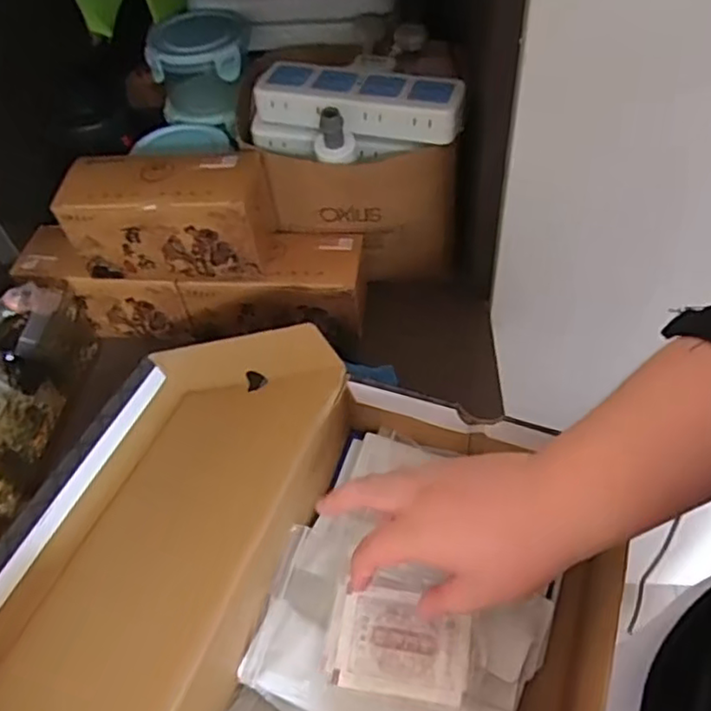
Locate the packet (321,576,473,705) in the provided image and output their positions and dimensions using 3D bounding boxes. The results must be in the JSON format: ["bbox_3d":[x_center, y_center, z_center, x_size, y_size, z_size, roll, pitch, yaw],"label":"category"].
[{"bbox_3d":[0.026,0.172,0.392,0.085,0.009,0.057,7,52,9],"label":"packet"}]

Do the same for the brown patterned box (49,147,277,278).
[{"bbox_3d":[-0.154,-0.117,0.550,0.159,0.083,0.066,1,51,4],"label":"brown patterned box"}]

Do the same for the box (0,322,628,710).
[{"bbox_3d":[-0.061,0.157,0.428,0.396,0.122,0.310,15,54,15],"label":"box"}]

